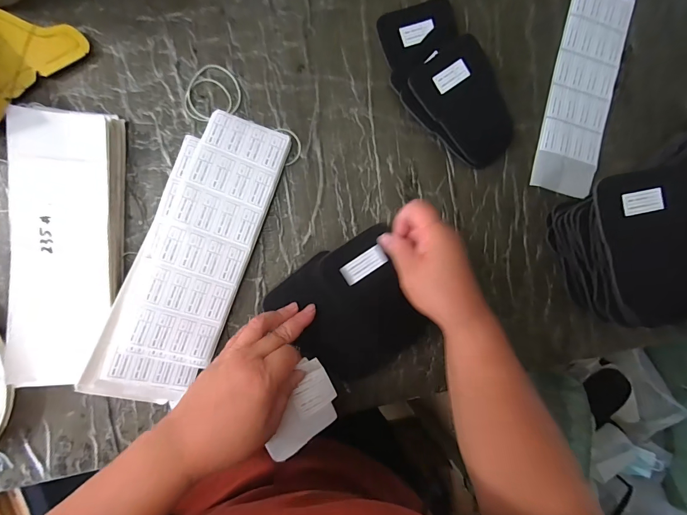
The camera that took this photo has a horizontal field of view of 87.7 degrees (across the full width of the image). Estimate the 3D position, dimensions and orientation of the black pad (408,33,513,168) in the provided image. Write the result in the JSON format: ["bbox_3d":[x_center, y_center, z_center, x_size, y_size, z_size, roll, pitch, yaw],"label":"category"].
[{"bbox_3d":[0.144,-0.172,0.409,0.090,0.017,0.137,-37,102,-3],"label":"black pad"}]

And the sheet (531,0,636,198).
[{"bbox_3d":[0.296,-0.201,0.440,0.079,0.013,0.247,11,91,-10],"label":"sheet"}]

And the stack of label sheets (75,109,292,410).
[{"bbox_3d":[-0.154,0.000,0.370,0.102,0.029,0.303,21,89,-10],"label":"stack of label sheets"}]

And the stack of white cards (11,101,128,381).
[{"bbox_3d":[-0.270,-0.010,0.350,0.088,0.028,0.256,4,92,-9],"label":"stack of white cards"}]

